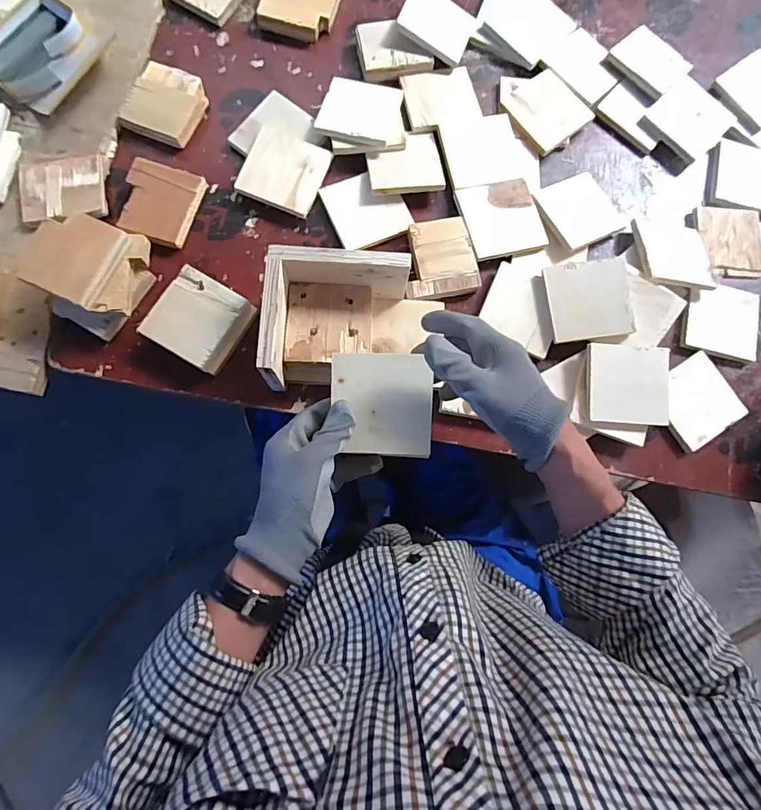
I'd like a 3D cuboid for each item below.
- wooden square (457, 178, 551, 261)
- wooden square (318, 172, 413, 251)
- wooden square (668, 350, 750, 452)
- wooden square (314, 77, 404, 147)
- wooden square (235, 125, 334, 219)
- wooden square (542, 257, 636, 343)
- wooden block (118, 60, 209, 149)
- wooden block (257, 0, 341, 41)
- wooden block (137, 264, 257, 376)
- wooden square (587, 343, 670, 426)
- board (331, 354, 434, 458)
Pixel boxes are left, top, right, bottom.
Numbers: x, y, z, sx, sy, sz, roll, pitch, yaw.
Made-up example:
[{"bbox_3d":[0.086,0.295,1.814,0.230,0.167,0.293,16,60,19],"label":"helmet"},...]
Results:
[{"bbox_3d":[0.147,-0.225,0.570,0.093,0.012,0.090,-15,82,-4],"label":"wooden square"},{"bbox_3d":[-0.016,-0.238,0.571,0.089,0.009,0.090,-24,83,-5],"label":"wooden square"},{"bbox_3d":[0.378,-0.004,0.560,0.096,0.009,0.089,-31,84,-6],"label":"wooden square"},{"bbox_3d":[-0.025,-0.364,0.578,0.088,0.009,0.096,18,69,-2],"label":"wooden square"},{"bbox_3d":[-0.116,-0.279,0.561,0.090,0.006,0.087,20,83,-5],"label":"wooden square"},{"bbox_3d":[0.245,-0.123,0.547,0.093,0.013,0.091,-6,83,7],"label":"wooden square"},{"bbox_3d":[-0.264,-0.371,0.581,0.087,0.018,0.092,20,81,1],"label":"wooden block"},{"bbox_3d":[-0.105,-0.525,0.613,0.093,0.020,0.085,14,81,0],"label":"wooden block"},{"bbox_3d":[-0.199,-0.094,0.521,0.092,0.029,0.092,31,82,2],"label":"wooden block"},{"bbox_3d":[0.285,-0.023,0.535,0.094,0.008,0.087,3,90,-4],"label":"wooden square"},{"bbox_3d":[0.002,0.000,0.424,0.089,0.007,0.091,1,94,-4],"label":"board"}]

